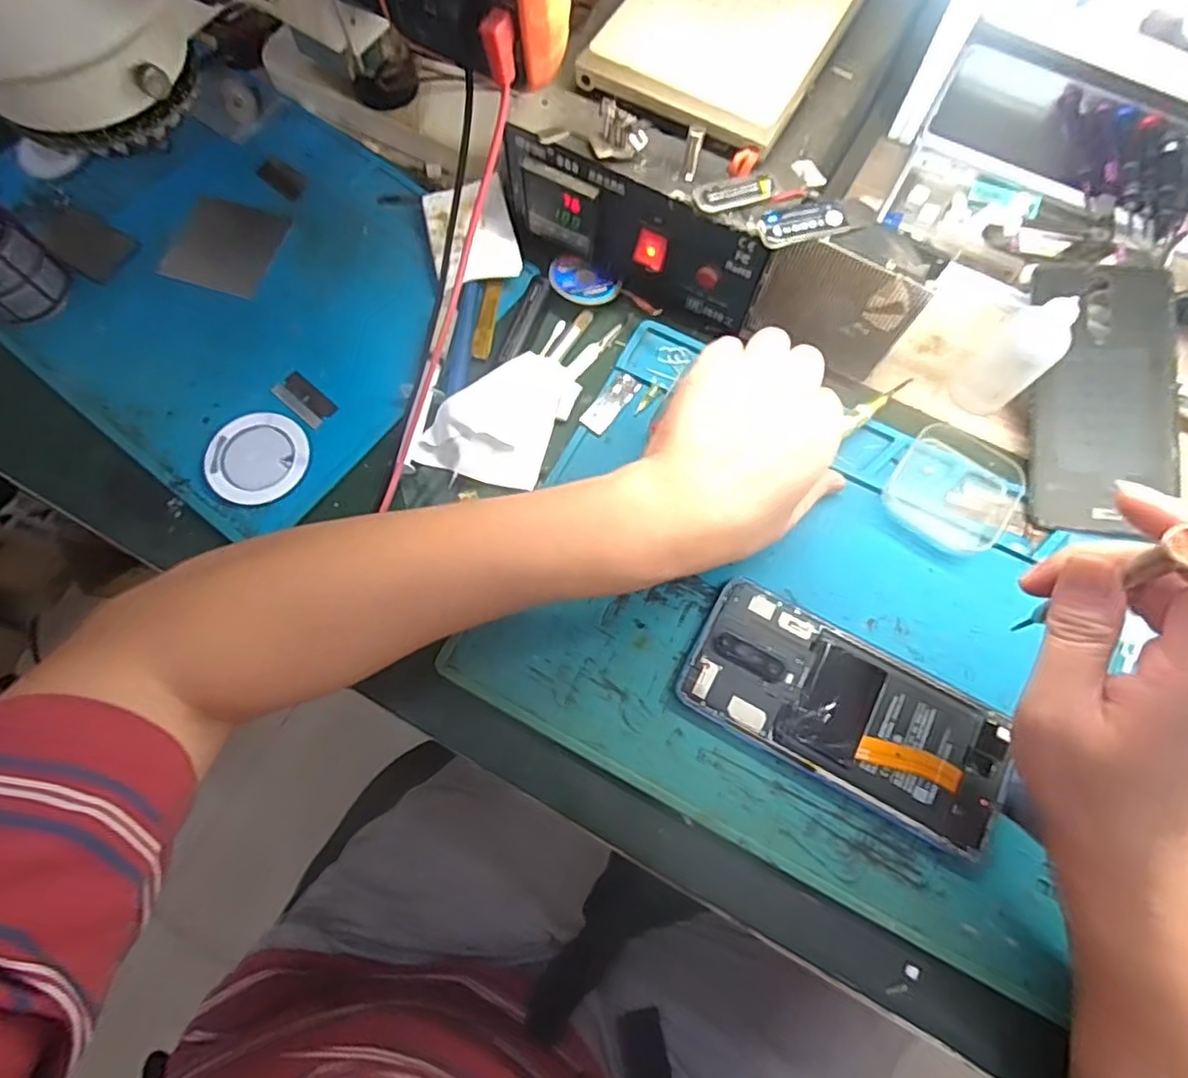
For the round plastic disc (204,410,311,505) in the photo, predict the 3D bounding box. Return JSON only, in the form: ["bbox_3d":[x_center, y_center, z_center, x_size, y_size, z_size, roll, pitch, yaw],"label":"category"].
[{"bbox_3d":[-0.195,-0.047,0.371,0.054,0.007,0.054,0,73,0],"label":"round plastic disc"}]

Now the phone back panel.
[{"bbox_3d":[0.293,-0.081,0.368,0.072,0.006,0.157,7,82,13],"label":"phone back panel"}]

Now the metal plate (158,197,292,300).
[{"bbox_3d":[-0.247,-0.196,0.429,0.073,0.006,0.064,17,78,8],"label":"metal plate"}]

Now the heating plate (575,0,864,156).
[{"bbox_3d":[0.079,-0.288,0.349,0.110,0.025,0.180,30,75,9],"label":"heating plate"}]

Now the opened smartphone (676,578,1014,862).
[{"bbox_3d":[0.128,0.087,0.326,0.160,0.009,0.072,28,75,8],"label":"opened smartphone"}]

